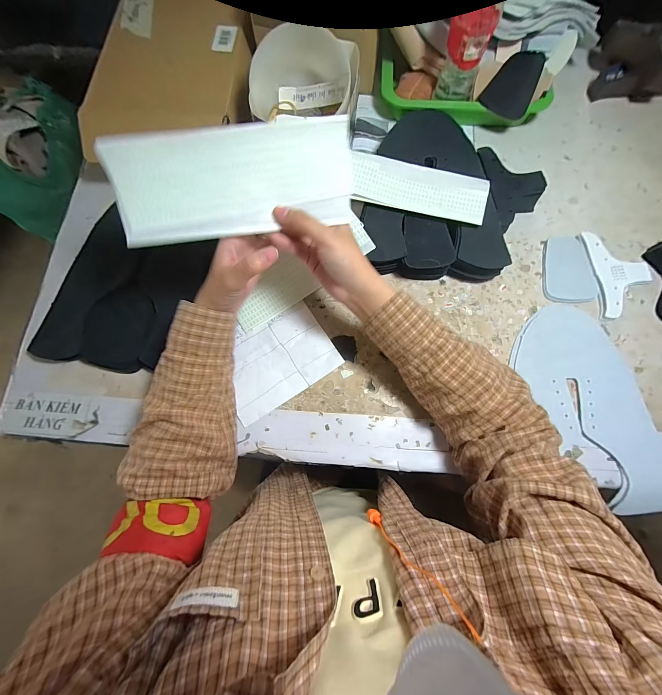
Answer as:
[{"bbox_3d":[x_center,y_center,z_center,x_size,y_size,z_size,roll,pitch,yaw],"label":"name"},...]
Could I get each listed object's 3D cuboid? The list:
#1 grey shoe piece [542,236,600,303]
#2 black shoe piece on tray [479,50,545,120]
[{"bbox_3d":[0.326,-0.110,0.413,0.065,0.007,0.096,-3,76,-1],"label":"grey shoe piece"},{"bbox_3d":[0.273,-0.396,0.447,0.068,0.007,0.099,25,92,19],"label":"black shoe piece on tray"}]

